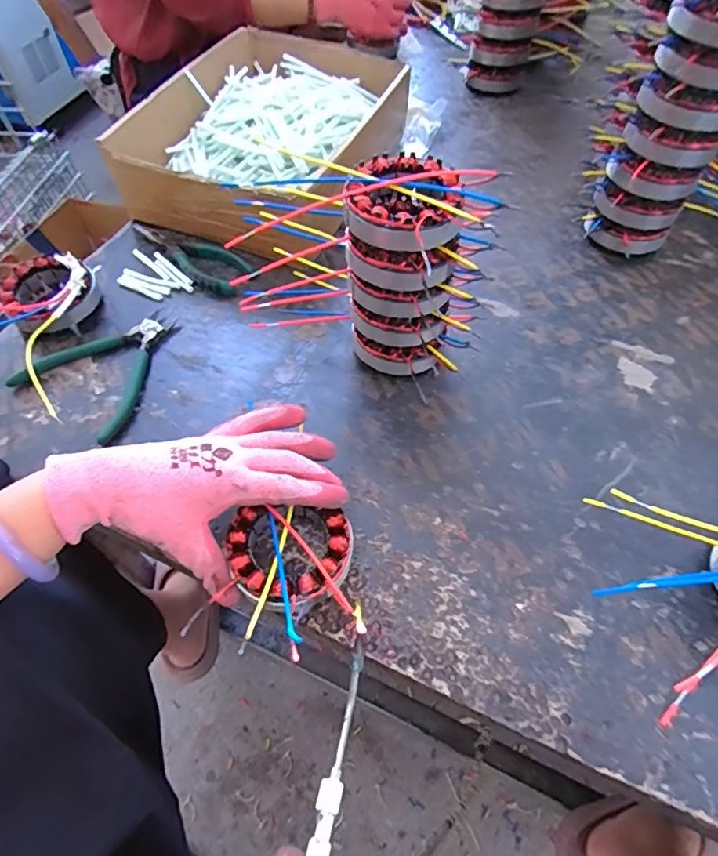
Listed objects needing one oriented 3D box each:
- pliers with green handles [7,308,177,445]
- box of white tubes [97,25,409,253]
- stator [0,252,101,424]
[{"bbox_3d":[-0.231,-0.064,0.476,0.114,0.012,0.137,25,60,16],"label":"pliers with green handles"},{"bbox_3d":[-0.097,-0.368,0.622,0.232,0.086,0.363,22,59,15],"label":"box of white tubes"},{"bbox_3d":[-0.326,-0.104,0.484,0.128,0.041,0.154,7,57,6],"label":"stator"}]

